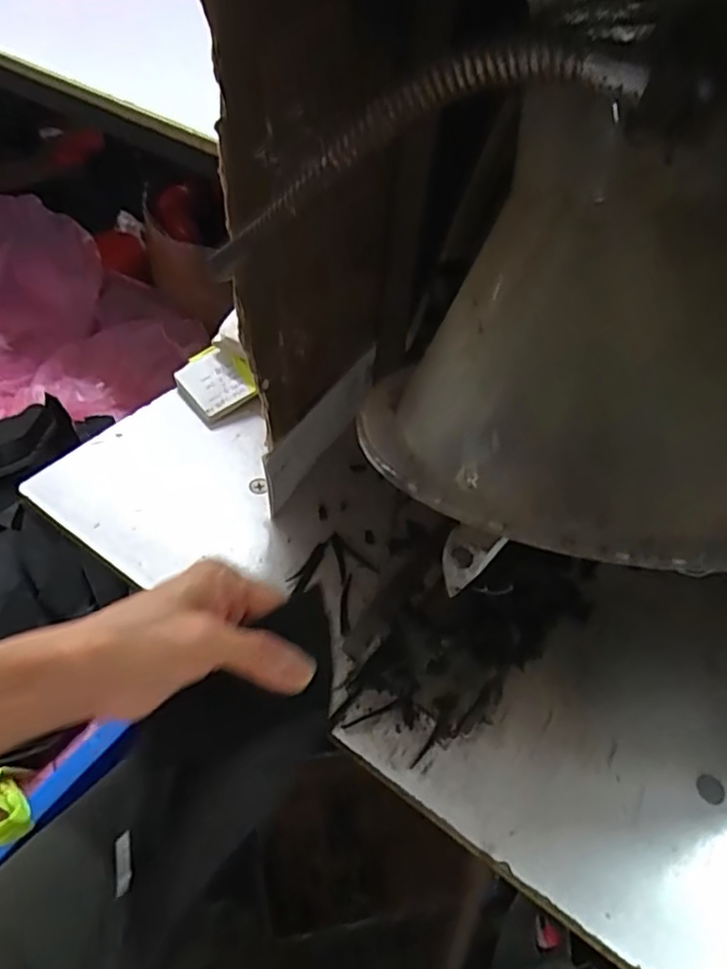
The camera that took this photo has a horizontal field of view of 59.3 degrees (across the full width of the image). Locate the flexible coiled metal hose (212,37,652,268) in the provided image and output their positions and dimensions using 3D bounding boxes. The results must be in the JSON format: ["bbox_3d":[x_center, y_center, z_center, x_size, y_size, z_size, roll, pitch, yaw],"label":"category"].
[{"bbox_3d":[0.000,-0.110,0.219,0.172,0.029,0.018,-10,38,34],"label":"flexible coiled metal hose"}]

